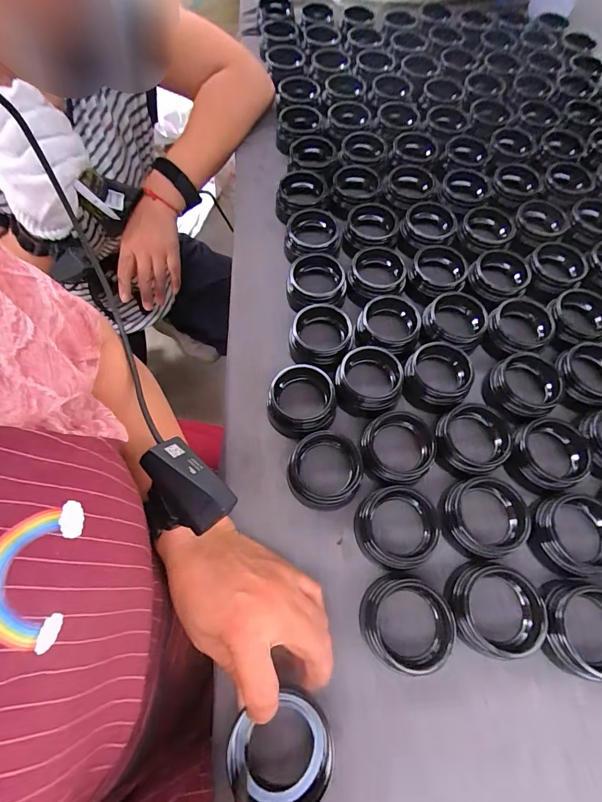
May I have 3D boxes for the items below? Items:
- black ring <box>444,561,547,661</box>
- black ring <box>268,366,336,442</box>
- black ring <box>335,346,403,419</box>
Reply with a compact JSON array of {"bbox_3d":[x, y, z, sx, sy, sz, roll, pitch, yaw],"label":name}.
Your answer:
[{"bbox_3d":[0.149,0.161,0.293,0.059,0.036,0.066,-36,72,-16],"label":"black ring"},{"bbox_3d":[0.002,0.000,0.364,0.063,0.035,0.067,1,66,-1],"label":"black ring"},{"bbox_3d":[0.066,-0.019,0.373,0.058,0.034,0.062,1,66,-1],"label":"black ring"}]

